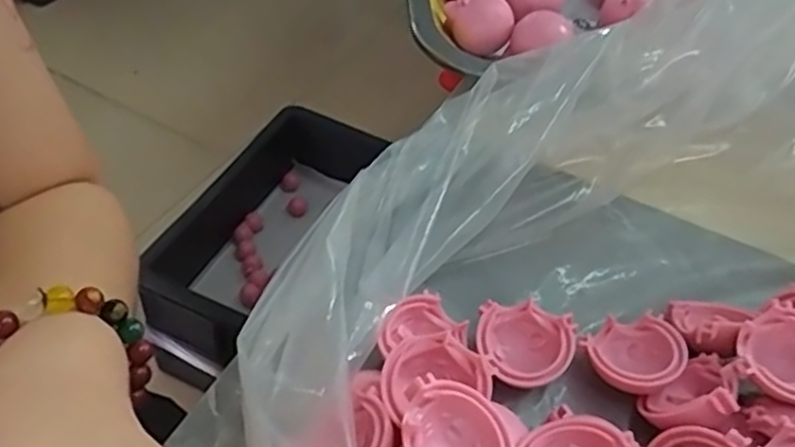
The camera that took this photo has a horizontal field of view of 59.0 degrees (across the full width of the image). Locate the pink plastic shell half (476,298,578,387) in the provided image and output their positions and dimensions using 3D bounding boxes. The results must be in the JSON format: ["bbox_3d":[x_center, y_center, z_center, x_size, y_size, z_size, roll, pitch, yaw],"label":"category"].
[{"bbox_3d":[0.040,0.039,0.221,0.030,0.014,0.026,13,47,4],"label":"pink plastic shell half"}]

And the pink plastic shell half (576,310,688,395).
[{"bbox_3d":[0.076,0.042,0.225,0.028,0.013,0.027,4,47,-4],"label":"pink plastic shell half"}]

